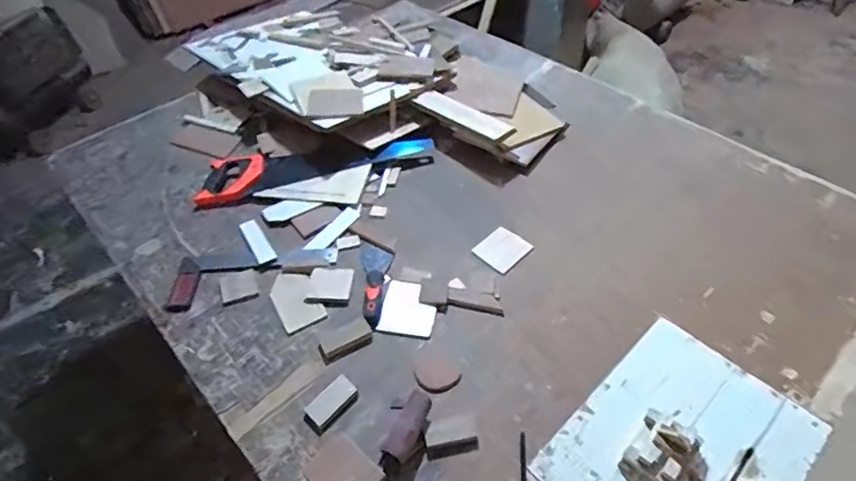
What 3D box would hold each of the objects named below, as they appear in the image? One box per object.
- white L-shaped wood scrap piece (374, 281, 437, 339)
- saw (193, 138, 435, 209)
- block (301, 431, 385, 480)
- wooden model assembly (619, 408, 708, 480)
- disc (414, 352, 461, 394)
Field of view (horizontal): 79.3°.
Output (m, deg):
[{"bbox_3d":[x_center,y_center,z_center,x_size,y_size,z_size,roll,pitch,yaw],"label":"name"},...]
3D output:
[{"bbox_3d":[-0.030,0.121,0.922,0.094,0.014,0.110,7,49,10],"label":"white L-shaped wood scrap piece"},{"bbox_3d":[-0.253,-0.178,1.191,0.531,0.041,0.134,-13,48,-8],"label":"saw"},{"bbox_3d":[-0.120,0.325,0.722,0.095,0.024,0.077,33,57,29],"label":"block"},{"bbox_3d":[0.337,0.303,0.717,0.107,0.061,0.110,30,56,27],"label":"wooden model assembly"},{"bbox_3d":[0.013,0.214,0.844,0.070,0.008,0.074,-2,48,2],"label":"disc"}]

